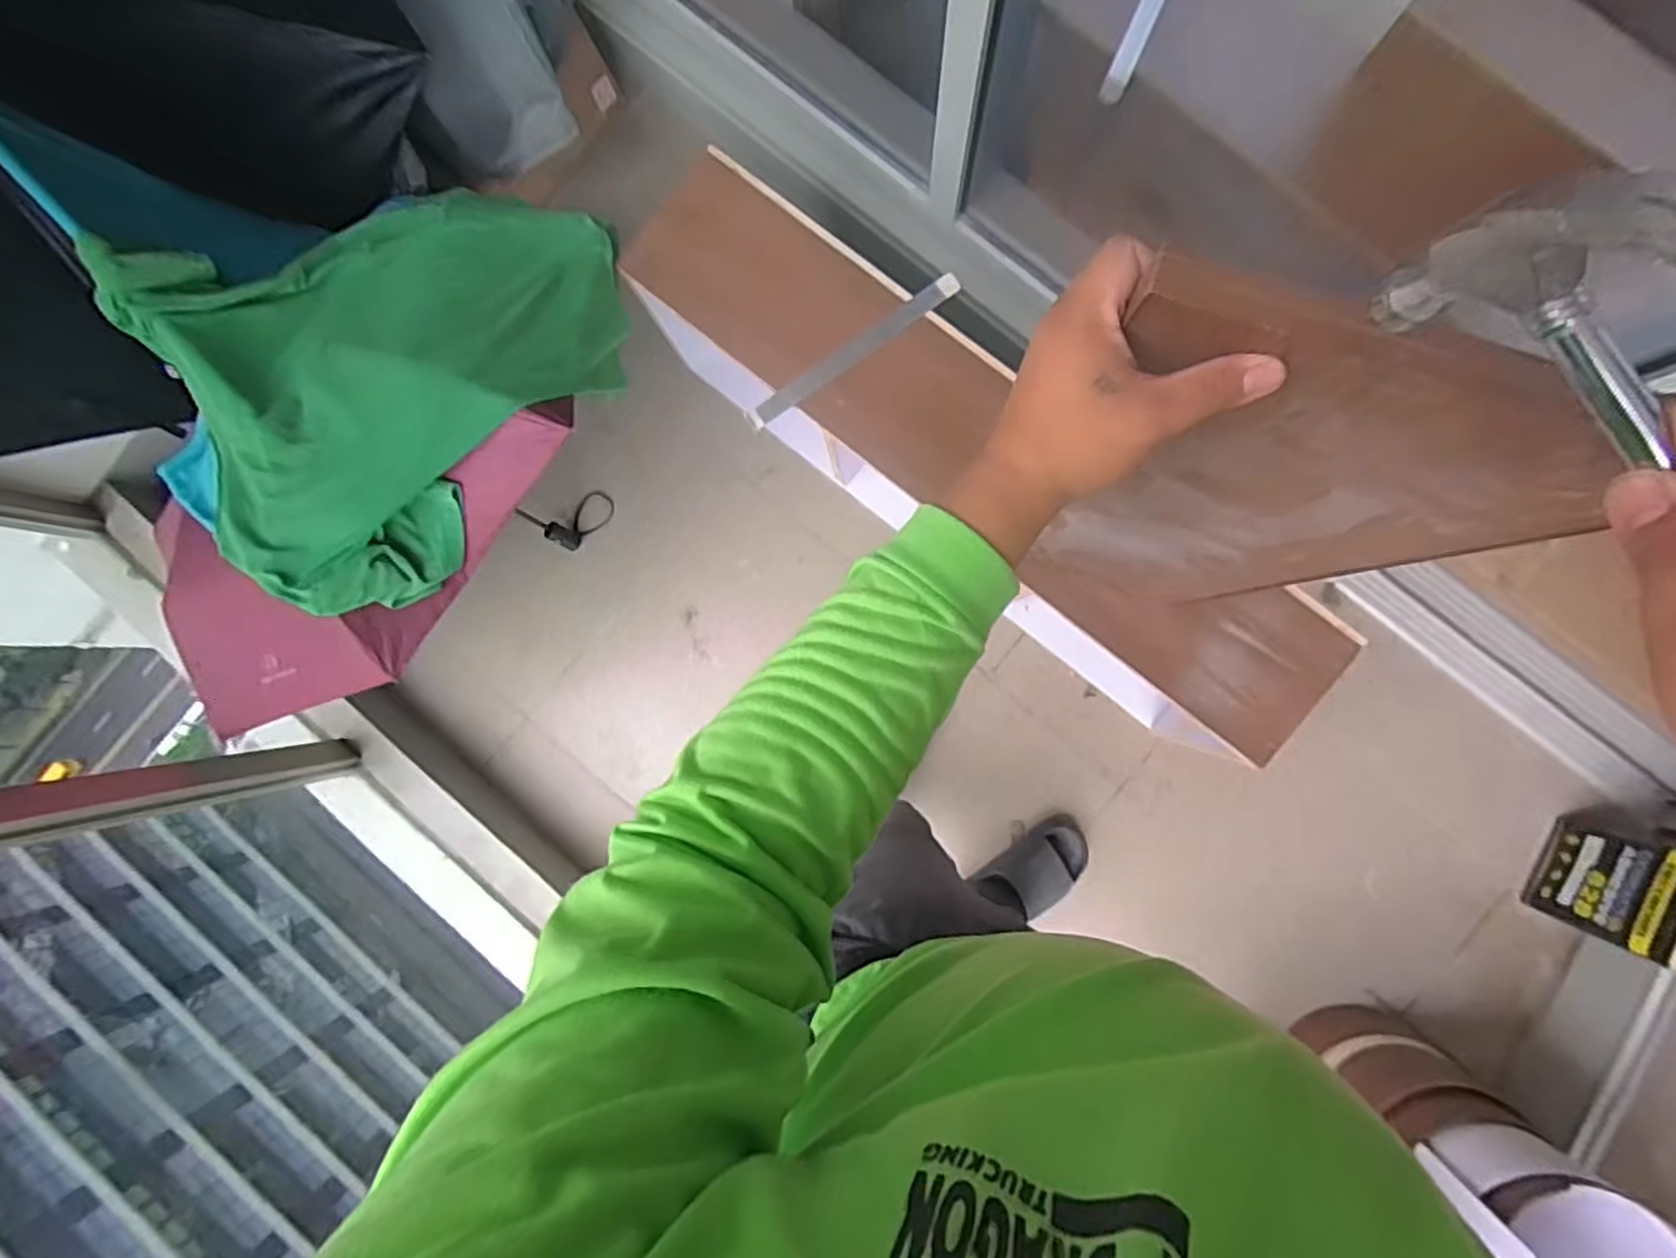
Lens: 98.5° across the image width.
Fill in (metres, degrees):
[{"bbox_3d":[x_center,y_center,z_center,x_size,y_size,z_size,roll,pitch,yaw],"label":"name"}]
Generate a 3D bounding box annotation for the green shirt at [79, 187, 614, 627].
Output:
[{"bbox_3d":[-0.535,-0.326,0.870,0.405,0.208,0.555,33,90,4],"label":"green shirt"}]

